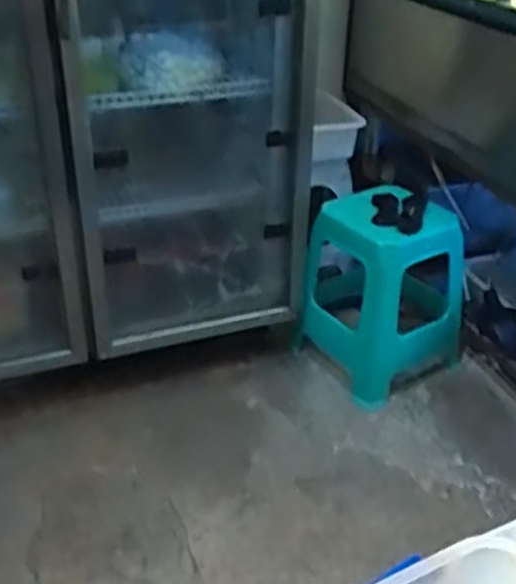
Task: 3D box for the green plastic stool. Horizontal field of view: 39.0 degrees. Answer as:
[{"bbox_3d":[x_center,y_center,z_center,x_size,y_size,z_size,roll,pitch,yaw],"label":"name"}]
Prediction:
[{"bbox_3d":[0.349,-0.021,1.947,0.391,0.468,0.327,-20,38,-31],"label":"green plastic stool"}]

